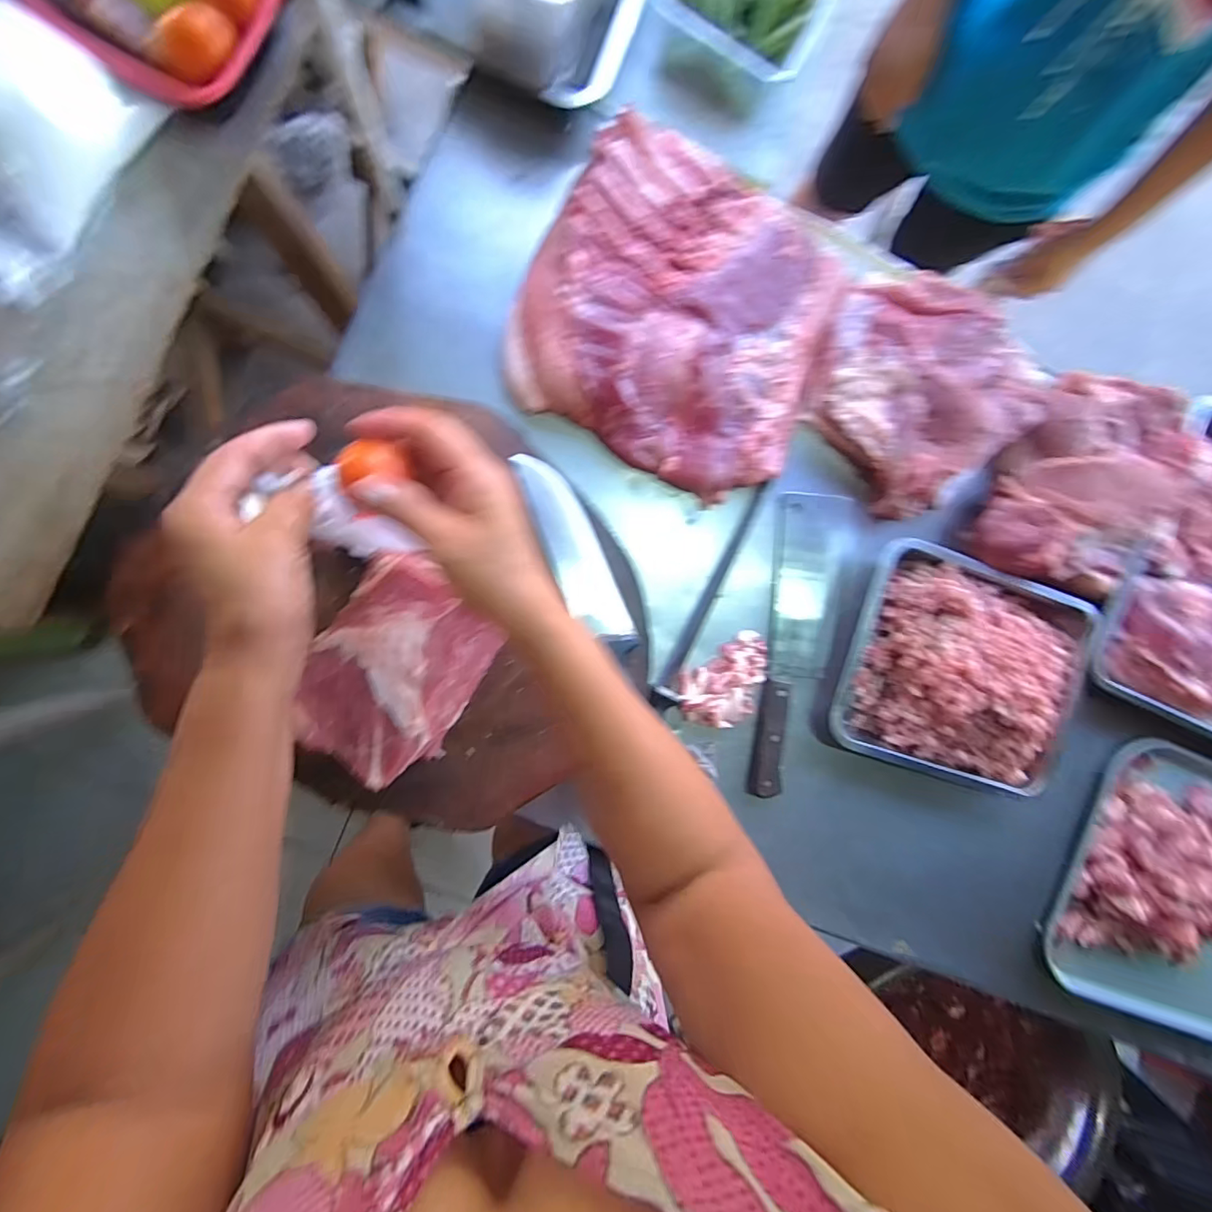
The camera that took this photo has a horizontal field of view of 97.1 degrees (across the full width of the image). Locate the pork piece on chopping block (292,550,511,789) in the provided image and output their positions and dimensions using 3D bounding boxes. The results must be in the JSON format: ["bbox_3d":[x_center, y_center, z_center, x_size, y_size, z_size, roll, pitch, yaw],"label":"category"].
[{"bbox_3d":[-0.170,0.047,0.456,0.135,0.063,0.179,29,89,-9],"label":"pork piece on chopping block"}]

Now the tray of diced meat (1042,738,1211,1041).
[{"bbox_3d":[0.830,0.405,0.721,0.470,0.097,0.353,21,91,-9],"label":"tray of diced meat"}]

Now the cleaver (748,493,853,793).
[{"bbox_3d":[0.235,0.046,0.641,0.086,0.023,0.357,6,93,-8],"label":"cleaver"}]

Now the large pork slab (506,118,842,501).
[{"bbox_3d":[0.085,-0.306,0.583,0.333,0.047,0.310,25,90,-9],"label":"large pork slab"}]

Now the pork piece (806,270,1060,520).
[{"bbox_3d":[0.359,-0.254,0.615,0.226,0.061,0.250,-42,98,-4],"label":"pork piece"}]

